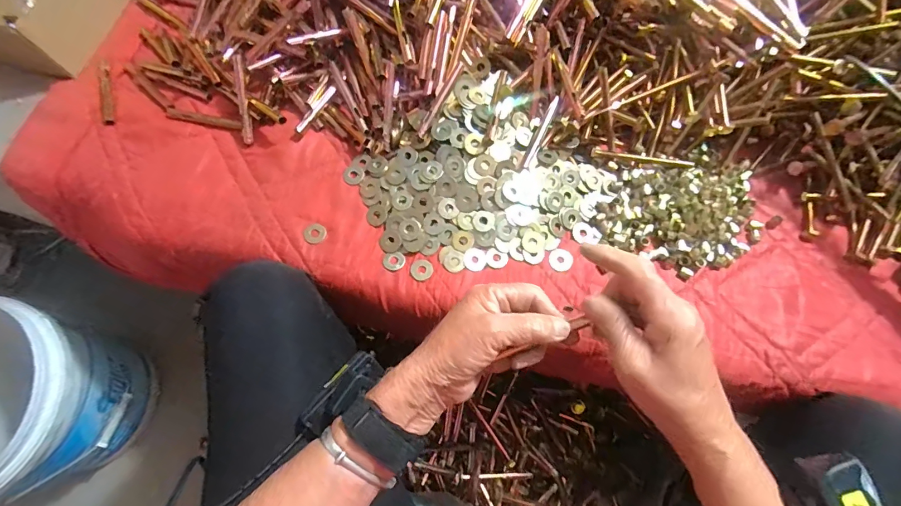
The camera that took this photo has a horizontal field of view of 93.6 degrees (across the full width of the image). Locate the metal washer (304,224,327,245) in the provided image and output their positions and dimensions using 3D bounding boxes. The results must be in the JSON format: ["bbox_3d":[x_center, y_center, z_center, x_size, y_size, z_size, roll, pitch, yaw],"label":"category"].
[{"bbox_3d":[-0.135,-0.020,0.420,0.022,0.004,0.021,1,69,-2],"label":"metal washer"}]

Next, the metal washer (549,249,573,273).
[{"bbox_3d":[0.108,0.007,0.417,0.023,0.004,0.023,1,69,-2],"label":"metal washer"}]

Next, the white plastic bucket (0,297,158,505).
[{"bbox_3d":[-0.624,0.220,0.614,0.249,0.240,0.253,1,69,-2],"label":"white plastic bucket"}]

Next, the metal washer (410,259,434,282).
[{"bbox_3d":[-0.028,0.016,0.411,0.021,0.004,0.021,1,69,-2],"label":"metal washer"}]

